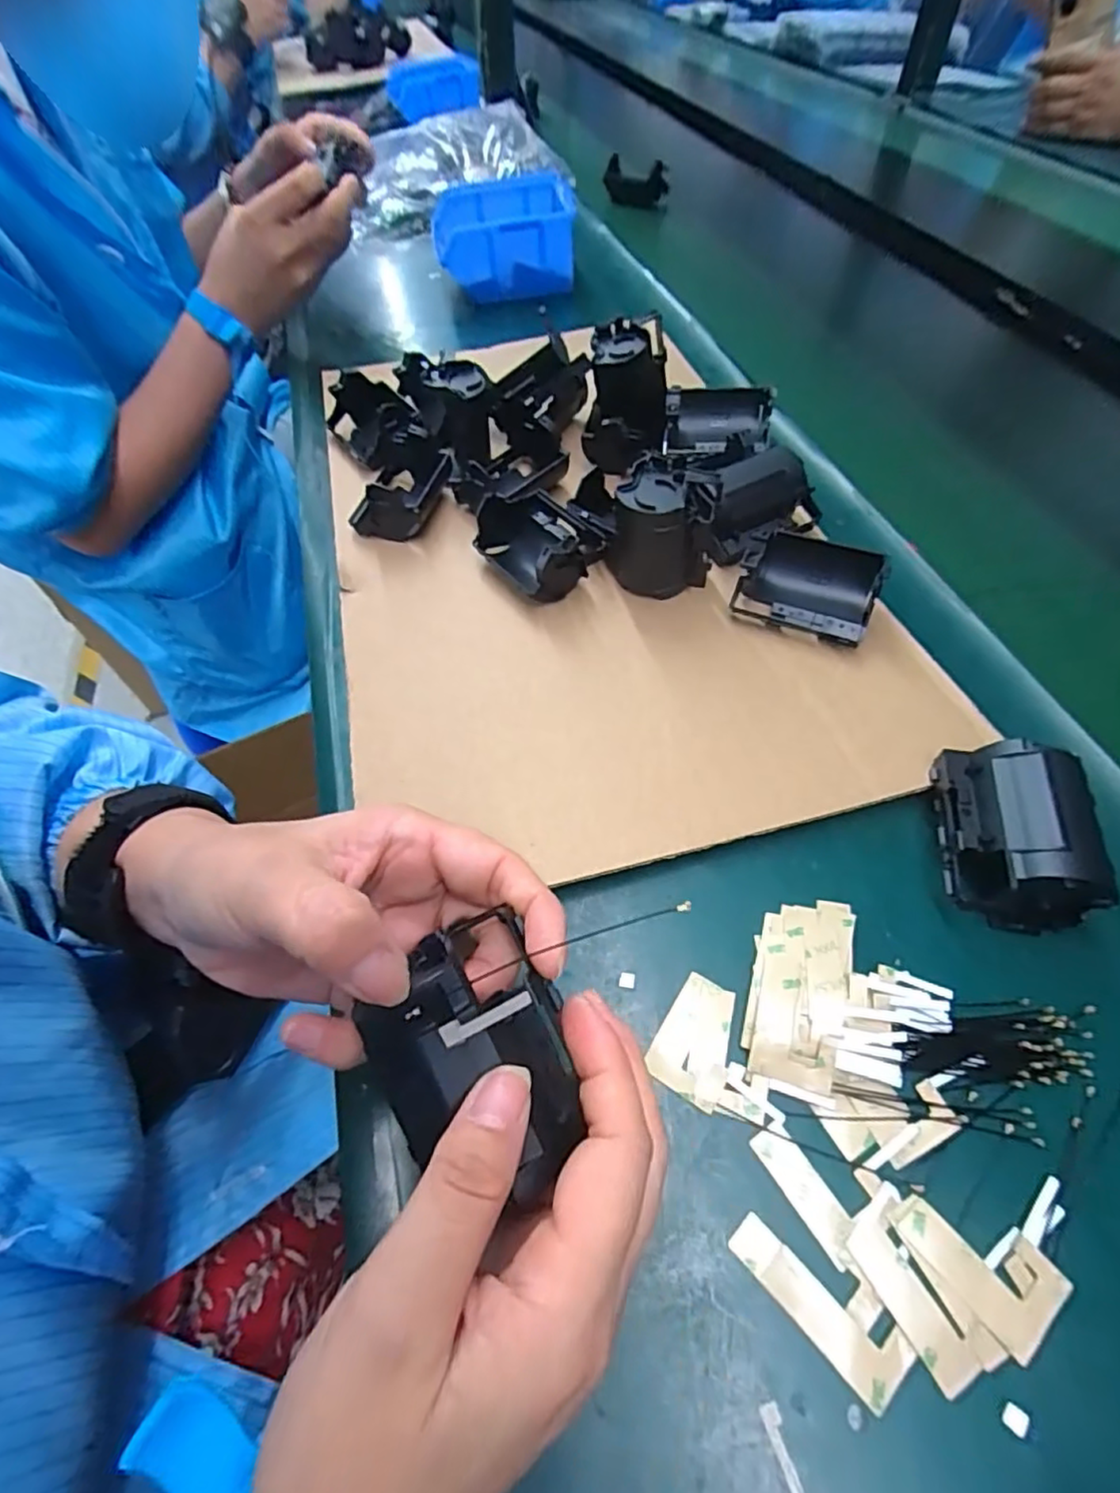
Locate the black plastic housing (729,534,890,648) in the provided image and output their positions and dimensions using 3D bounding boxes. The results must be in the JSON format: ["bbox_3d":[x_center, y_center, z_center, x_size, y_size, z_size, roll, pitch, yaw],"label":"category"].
[{"bbox_3d":[0.138,-0.088,0.353,0.071,0.029,0.049,25,59,18],"label":"black plastic housing"}]

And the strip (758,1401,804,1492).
[{"bbox_3d":[0.065,0.203,0.177,0.006,0.004,0.028,-15,56,-7],"label":"strip"}]

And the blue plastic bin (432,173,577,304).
[{"bbox_3d":[-0.059,-0.511,0.640,0.144,0.064,0.129,-3,55,0],"label":"blue plastic bin"}]

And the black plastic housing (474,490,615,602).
[{"bbox_3d":[-0.011,-0.124,0.382,0.054,0.042,0.075,-33,60,-19],"label":"black plastic housing"}]

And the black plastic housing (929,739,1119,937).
[{"bbox_3d":[0.186,0.034,0.260,0.053,0.041,0.071,9,56,8],"label":"black plastic housing"}]

